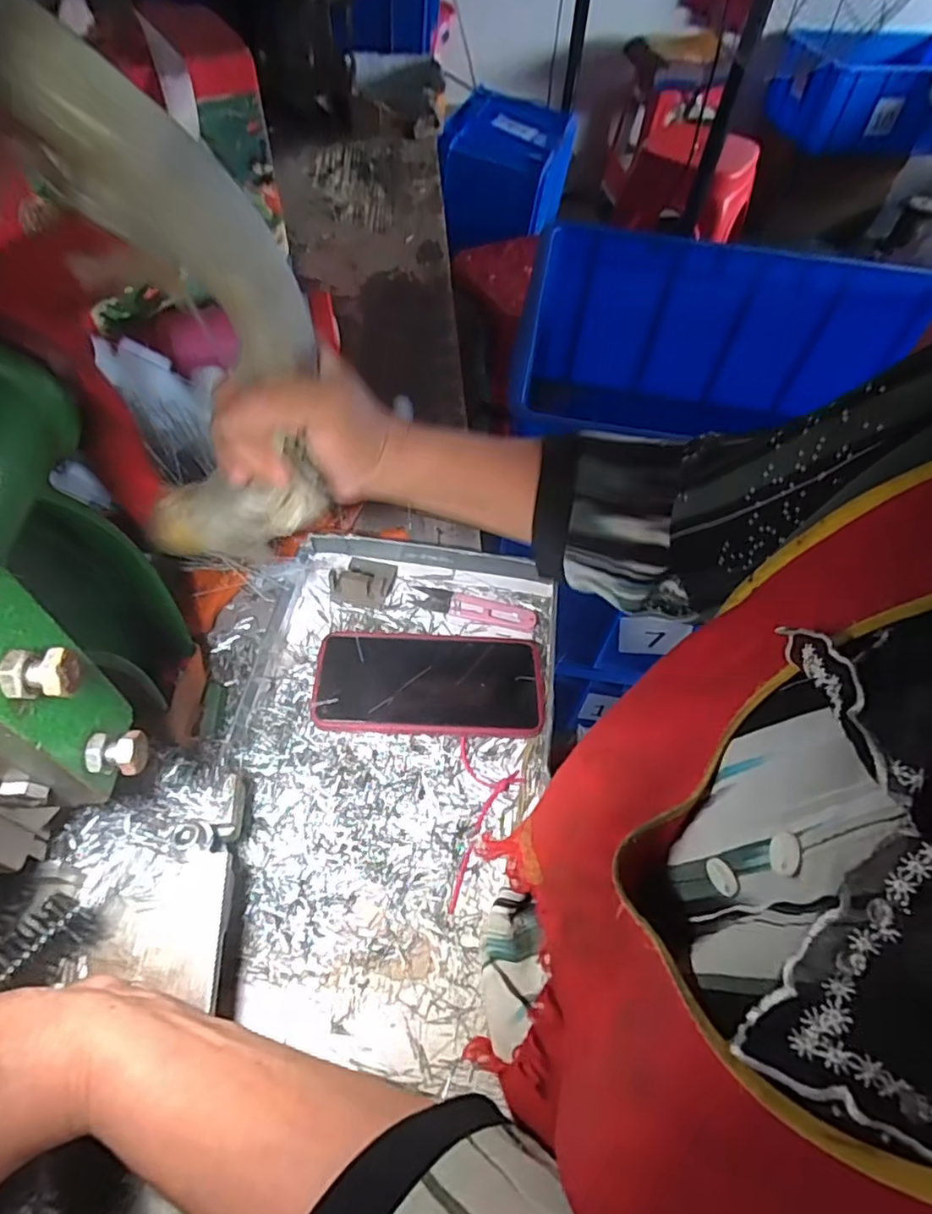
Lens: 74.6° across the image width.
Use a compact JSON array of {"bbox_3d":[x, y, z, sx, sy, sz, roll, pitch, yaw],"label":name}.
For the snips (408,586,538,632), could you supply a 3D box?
[{"bbox_3d":[0.007,0.000,0.495,0.100,0.005,0.026,11,55,4],"label":"snips"}]

